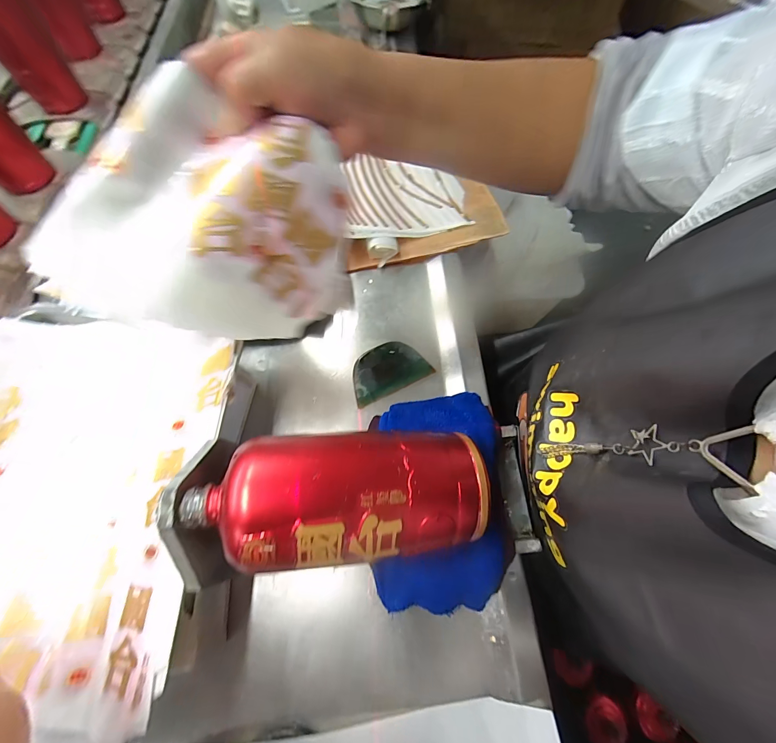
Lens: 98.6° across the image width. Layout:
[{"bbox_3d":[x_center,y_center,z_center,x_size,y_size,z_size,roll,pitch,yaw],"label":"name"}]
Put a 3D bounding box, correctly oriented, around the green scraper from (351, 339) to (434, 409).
[{"bbox_3d":[-0.001,-0.003,0.368,0.088,0.009,0.053,-25,68,-10],"label":"green scraper"}]

